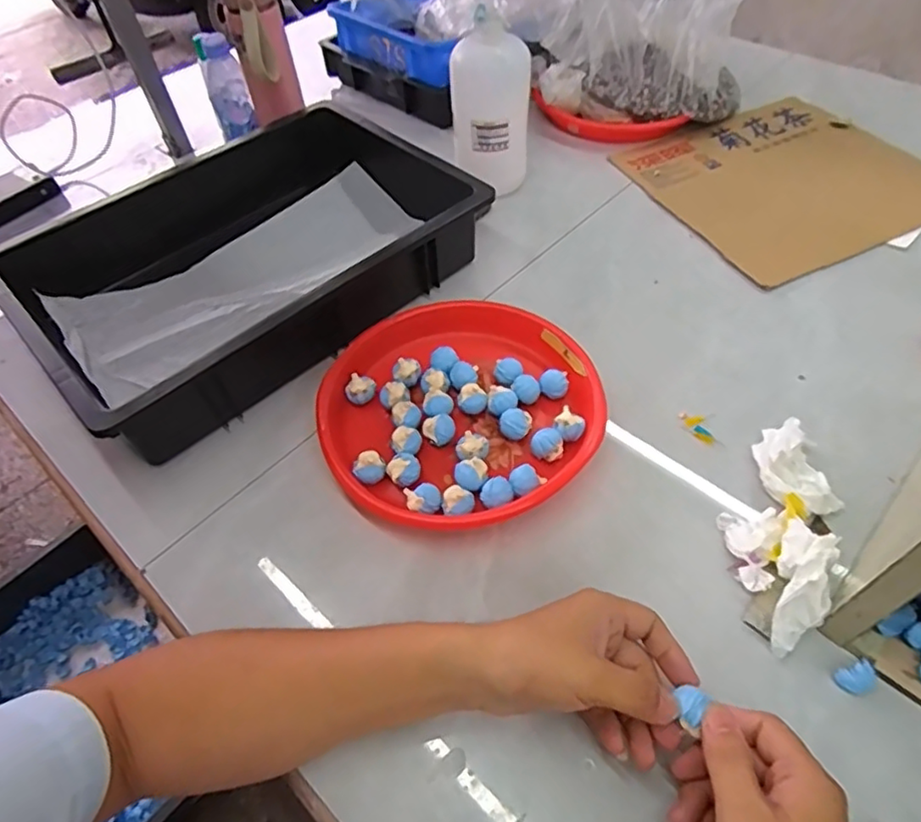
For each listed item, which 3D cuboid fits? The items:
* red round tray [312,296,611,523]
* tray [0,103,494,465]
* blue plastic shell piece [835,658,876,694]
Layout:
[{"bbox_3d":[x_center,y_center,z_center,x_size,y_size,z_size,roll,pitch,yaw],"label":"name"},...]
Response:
[{"bbox_3d":[-0.002,-0.003,0.569,0.244,0.043,0.242,-2,52,3],"label":"red round tray"},{"bbox_3d":[-0.222,-0.166,0.673,0.449,0.103,0.300,-39,59,-23],"label":"tray"},{"bbox_3d":[0.271,0.183,0.418,0.025,0.009,0.017,-16,53,-7],"label":"blue plastic shell piece"}]

